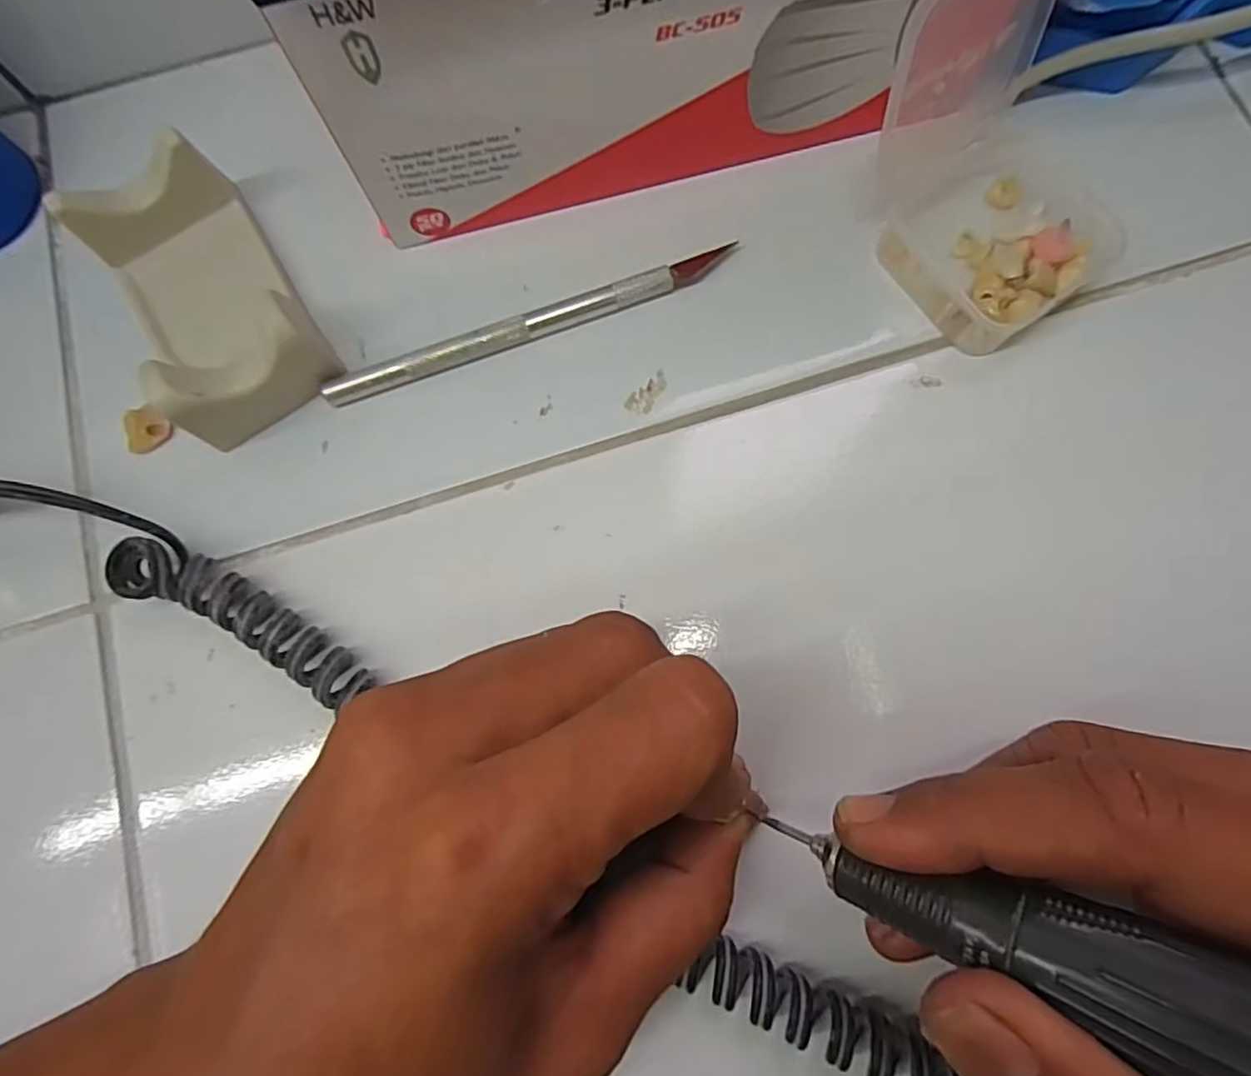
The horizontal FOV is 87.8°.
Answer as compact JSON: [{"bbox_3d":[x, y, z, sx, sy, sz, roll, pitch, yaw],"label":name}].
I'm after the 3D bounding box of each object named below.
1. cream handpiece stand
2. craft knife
[{"bbox_3d":[-0.130,-0.074,0.195,0.046,0.029,0.084,-32,78,-6],"label":"cream handpiece stand"},{"bbox_3d":[-0.030,-0.068,0.208,0.133,0.007,0.008,-20,77,-3],"label":"craft knife"}]

